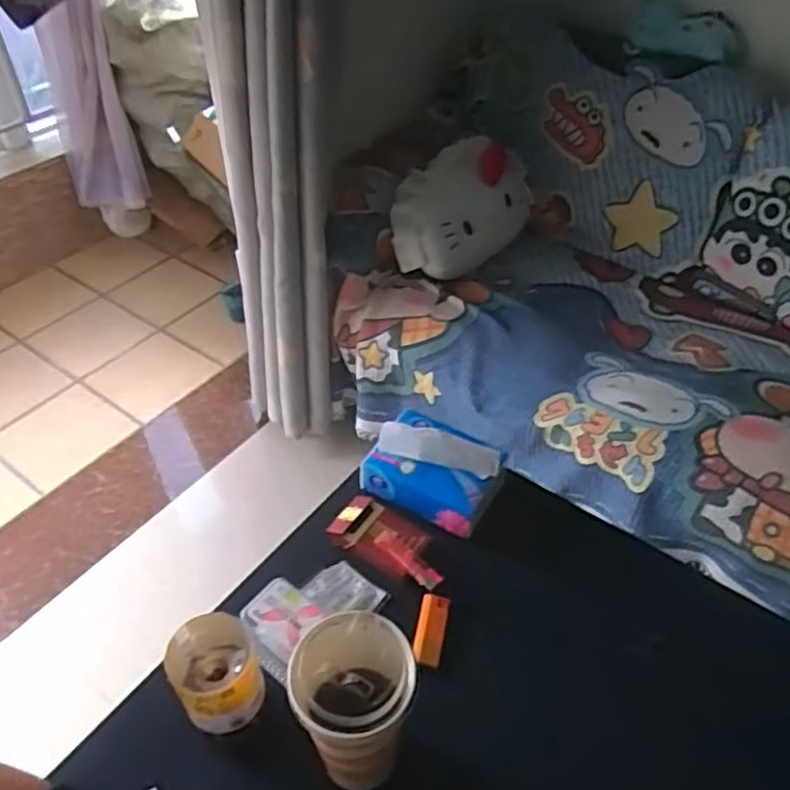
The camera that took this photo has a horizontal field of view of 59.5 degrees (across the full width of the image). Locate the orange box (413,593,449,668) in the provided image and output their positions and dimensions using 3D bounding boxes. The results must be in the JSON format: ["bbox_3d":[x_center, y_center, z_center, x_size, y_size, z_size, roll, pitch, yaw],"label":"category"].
[{"bbox_3d":[0.036,0.230,0.674,0.027,0.014,0.073,8,44,8],"label":"orange box"}]

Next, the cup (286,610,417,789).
[{"bbox_3d":[-0.030,0.244,0.529,0.087,0.169,0.073,-7,44,-7],"label":"cup"}]

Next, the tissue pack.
[{"bbox_3d":[0.044,0.077,0.768,0.143,0.073,0.103,23,48,22],"label":"tissue pack"}]

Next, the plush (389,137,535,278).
[{"bbox_3d":[0.168,-0.443,1.648,0.196,0.233,0.441,30,51,28],"label":"plush"}]

